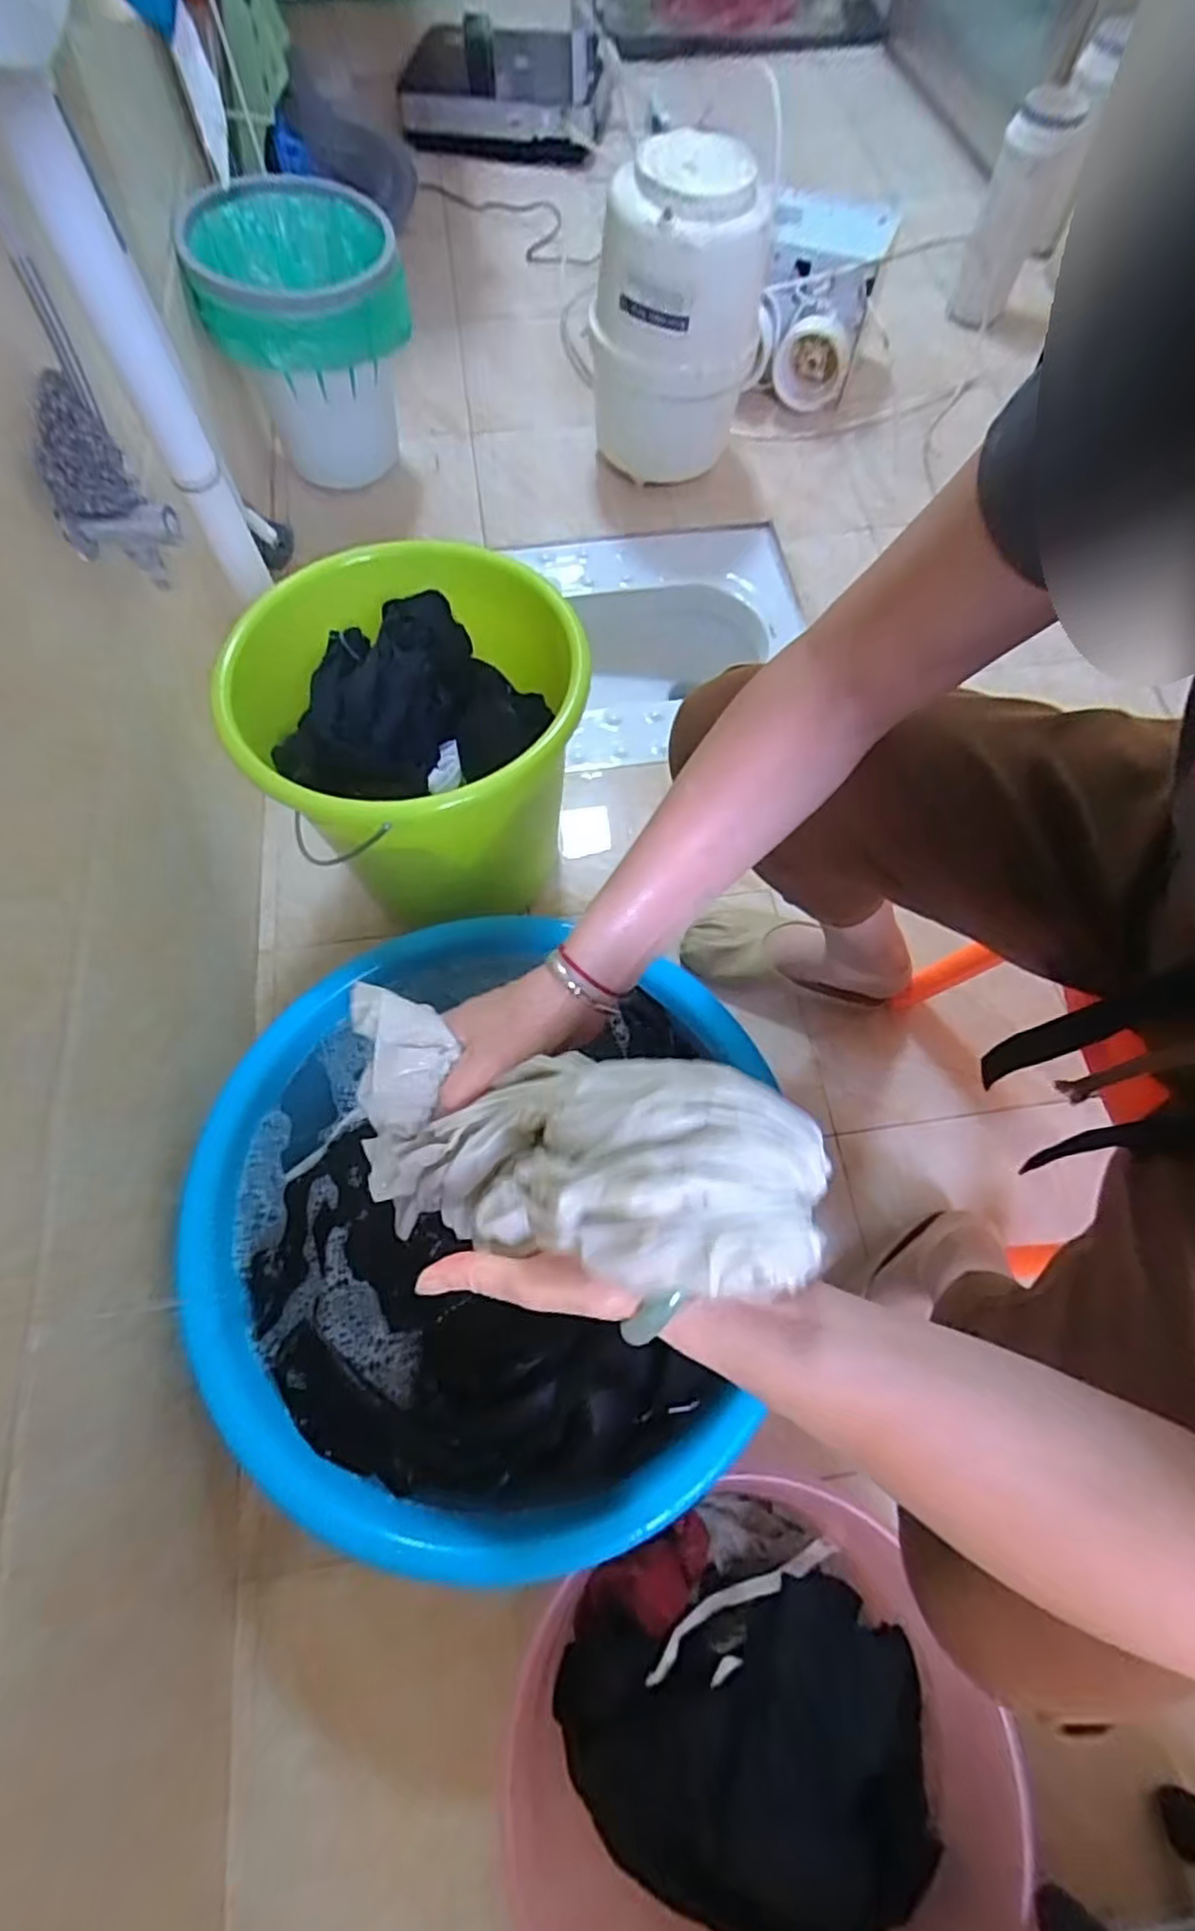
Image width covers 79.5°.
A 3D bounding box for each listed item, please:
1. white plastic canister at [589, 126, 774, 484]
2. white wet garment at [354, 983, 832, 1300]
[{"bbox_3d":[0.110,-0.905,1.018,0.222,0.332,0.222,8,69,4],"label":"white plastic canister"},{"bbox_3d":[-0.043,0.081,0.346,0.290,0.087,0.109,-7,59,47],"label":"white wet garment"}]

